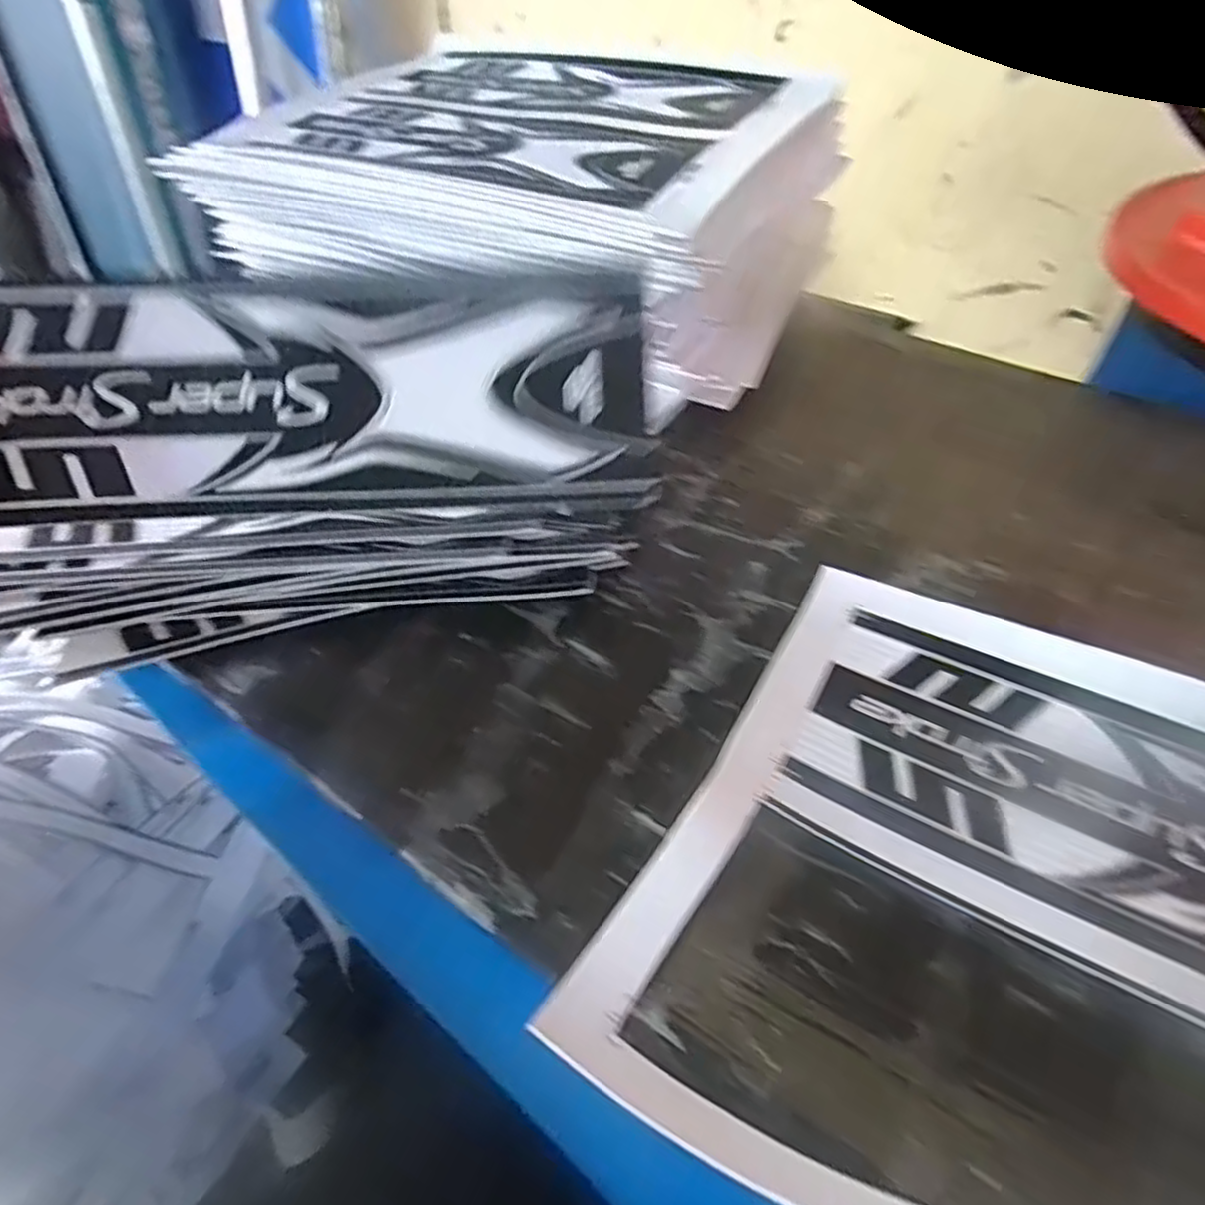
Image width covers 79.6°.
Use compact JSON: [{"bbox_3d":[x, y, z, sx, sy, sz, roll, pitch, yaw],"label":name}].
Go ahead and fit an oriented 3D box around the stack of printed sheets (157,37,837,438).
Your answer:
[{"bbox_3d":[-0.036,-0.249,0.473,0.324,0.126,0.254,18,52,19],"label":"stack of printed sheets"}]

